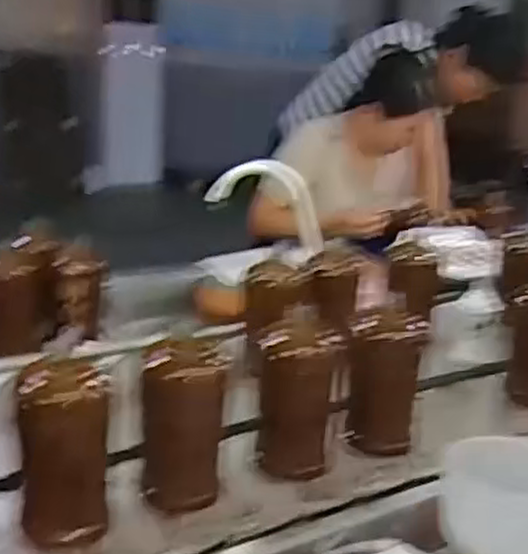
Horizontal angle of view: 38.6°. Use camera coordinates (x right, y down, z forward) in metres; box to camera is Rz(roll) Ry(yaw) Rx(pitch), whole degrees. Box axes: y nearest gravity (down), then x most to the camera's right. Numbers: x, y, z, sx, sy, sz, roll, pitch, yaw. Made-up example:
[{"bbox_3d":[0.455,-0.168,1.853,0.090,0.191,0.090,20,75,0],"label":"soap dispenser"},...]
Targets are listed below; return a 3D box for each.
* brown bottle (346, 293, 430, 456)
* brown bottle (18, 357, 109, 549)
[{"bbox_3d":[0.137,0.116,0.852,0.085,0.153,0.071,5,16,7],"label":"brown bottle"},{"bbox_3d":[-0.174,0.149,0.656,0.081,0.143,0.065,-1,16,-15],"label":"brown bottle"}]

